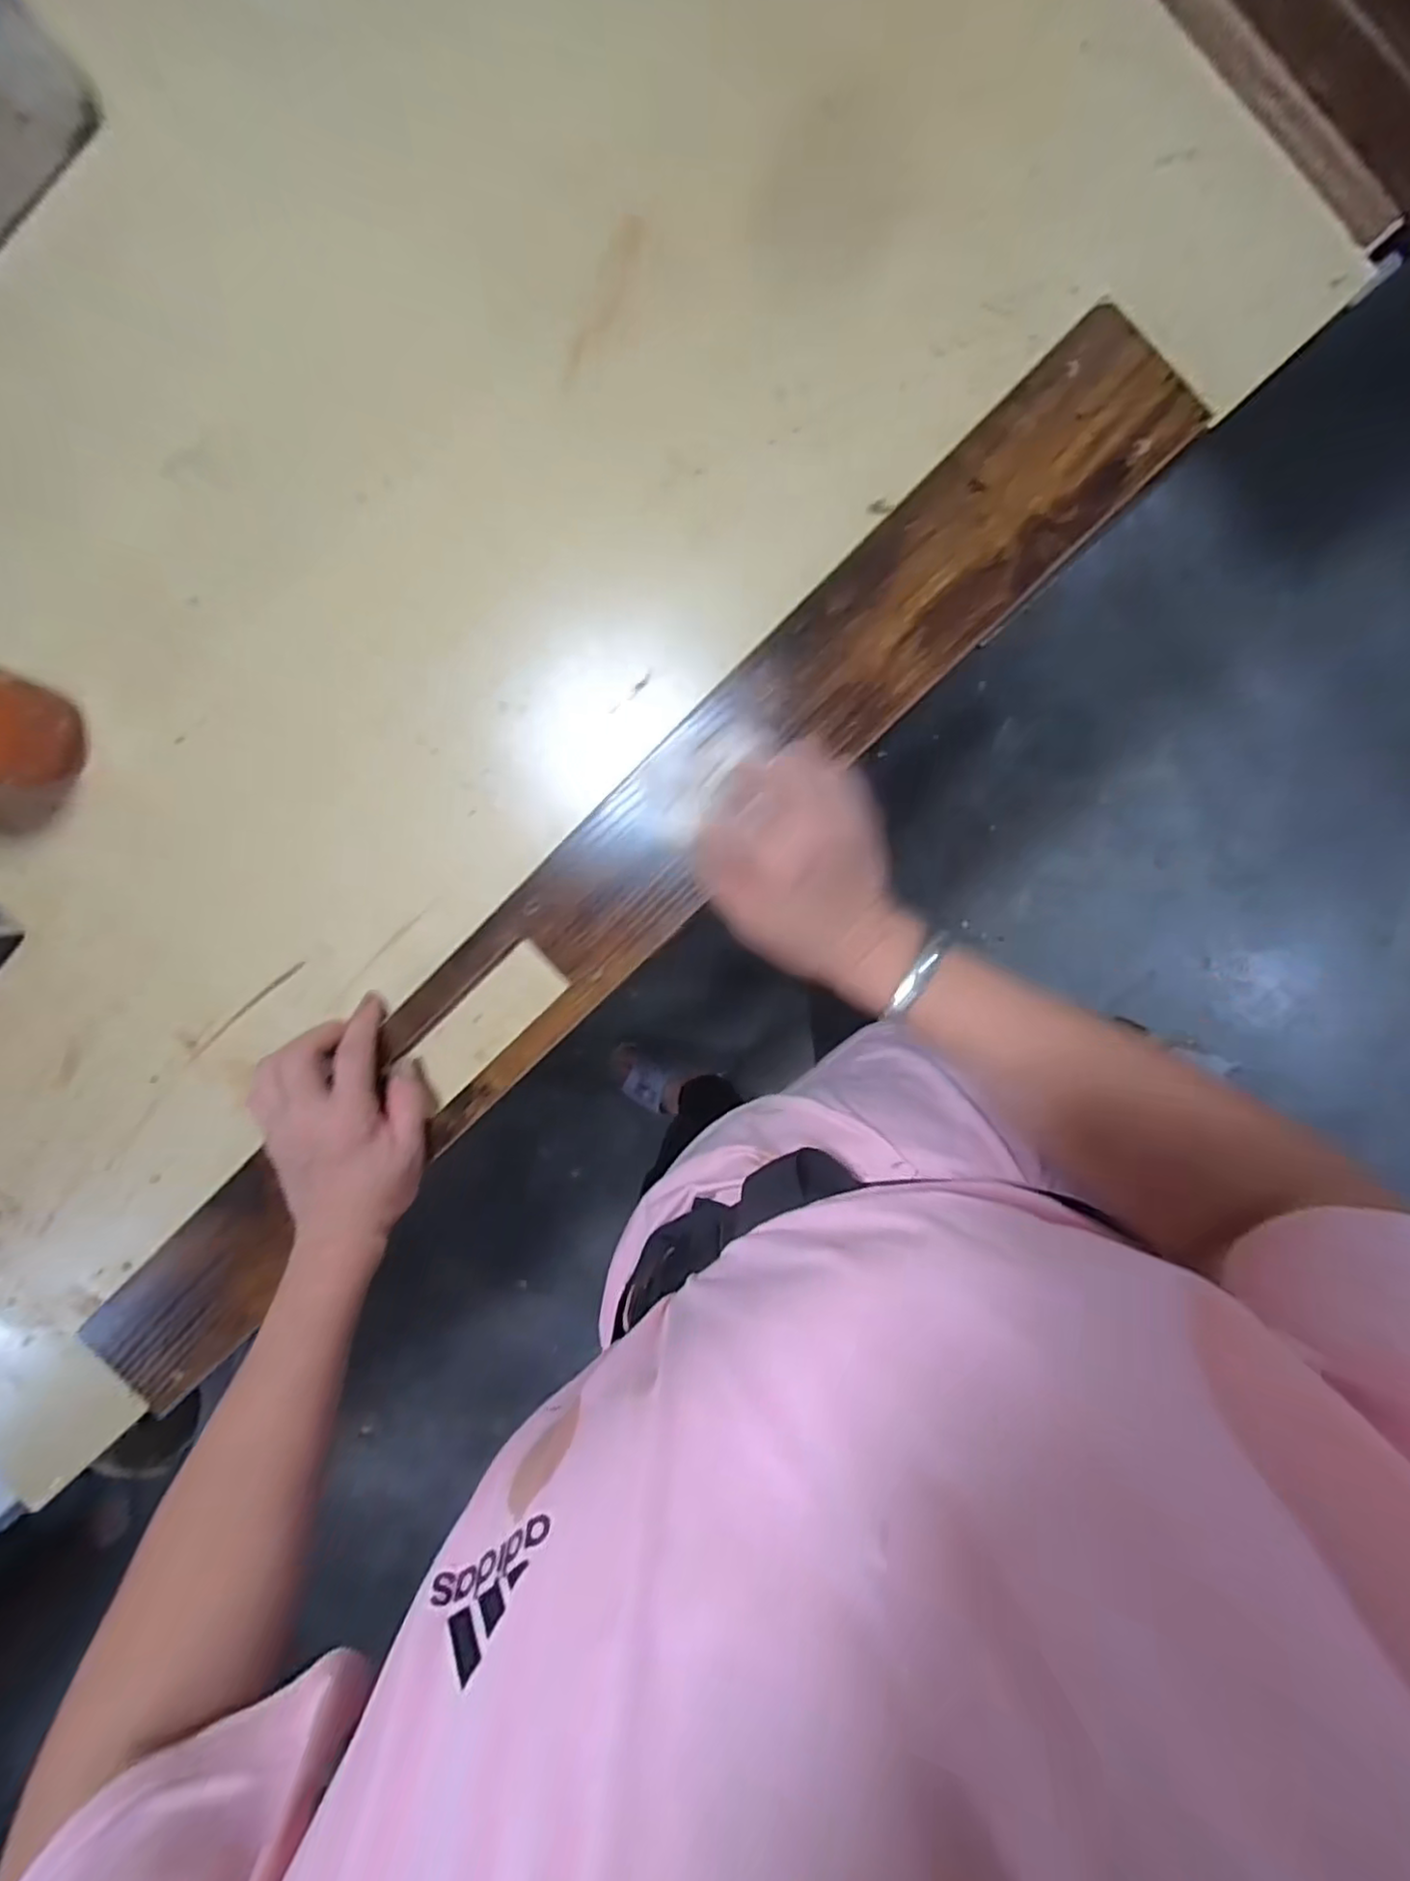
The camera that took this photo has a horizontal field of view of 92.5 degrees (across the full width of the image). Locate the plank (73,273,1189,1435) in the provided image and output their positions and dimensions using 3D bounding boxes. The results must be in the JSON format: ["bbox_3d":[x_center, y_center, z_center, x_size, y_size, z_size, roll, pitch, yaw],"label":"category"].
[{"bbox_3d":[-0.084,-0.002,0.409,0.869,0.022,0.088,-43,93,8],"label":"plank"}]

